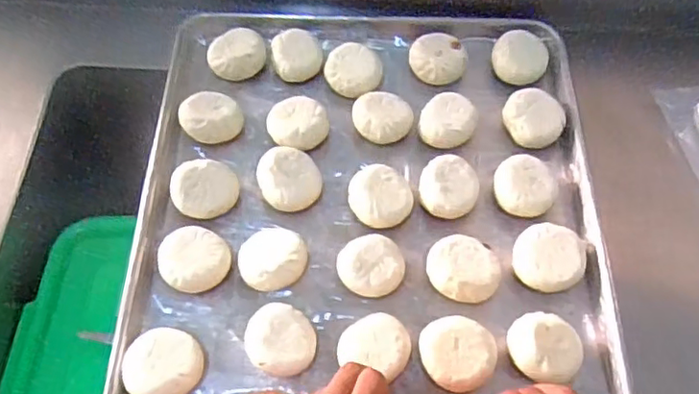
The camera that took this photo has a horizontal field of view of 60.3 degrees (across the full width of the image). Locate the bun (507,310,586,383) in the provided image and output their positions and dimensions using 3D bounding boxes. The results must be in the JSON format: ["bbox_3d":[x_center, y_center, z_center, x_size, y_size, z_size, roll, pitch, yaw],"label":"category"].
[{"bbox_3d":[0.154,0.120,0.474,0.054,0.027,0.052,5,63,2],"label":"bun"}]

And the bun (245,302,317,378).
[{"bbox_3d":[-0.054,0.115,0.481,0.051,0.041,0.055,0,63,0],"label":"bun"}]

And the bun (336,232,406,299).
[{"bbox_3d":[0.018,0.060,0.511,0.056,0.036,0.052,1,63,0],"label":"bun"}]

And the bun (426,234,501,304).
[{"bbox_3d":[0.096,0.061,0.505,0.058,0.030,0.059,0,63,0],"label":"bun"}]

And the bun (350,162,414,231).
[{"bbox_3d":[0.027,0.004,0.541,0.052,0.040,0.057,0,63,0],"label":"bun"}]

